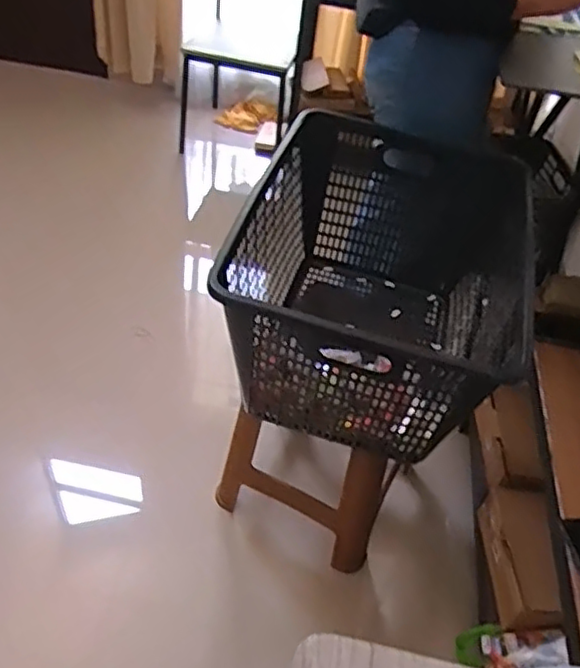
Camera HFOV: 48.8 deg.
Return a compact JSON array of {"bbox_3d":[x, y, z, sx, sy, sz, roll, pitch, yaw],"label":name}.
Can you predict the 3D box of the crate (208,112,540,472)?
[{"bbox_3d":[0.145,-0.104,1.146,0.390,0.346,0.648,15,44,7],"label":"crate"}]

